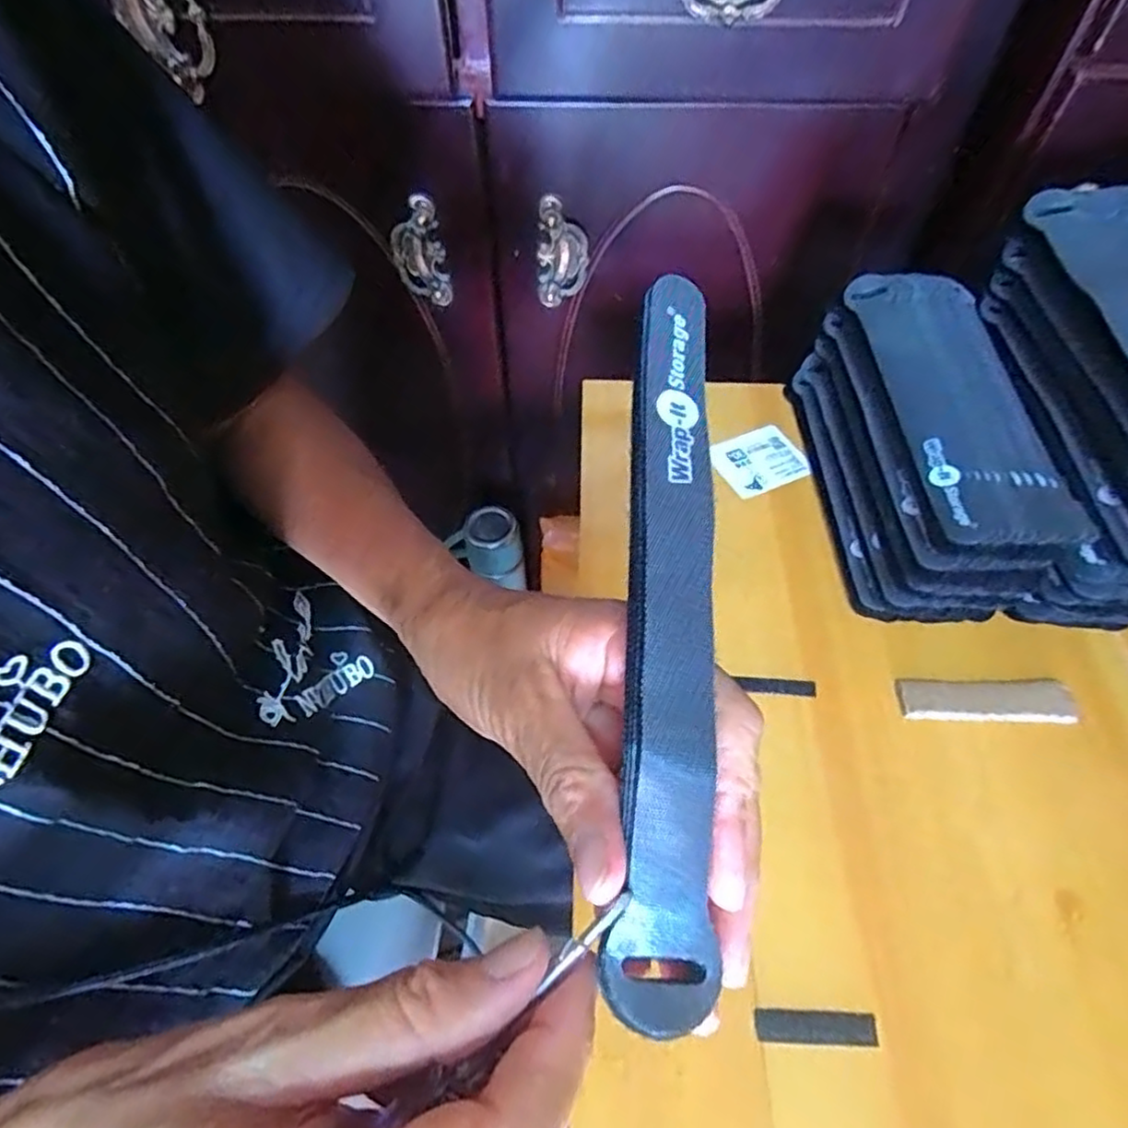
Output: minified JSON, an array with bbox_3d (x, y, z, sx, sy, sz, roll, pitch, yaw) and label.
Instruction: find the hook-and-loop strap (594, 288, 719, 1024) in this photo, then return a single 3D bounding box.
[{"bbox_3d":[0.027,0.012,0.173,0.025,0.008,0.195,3,76,2],"label":"hook-and-loop strap"}]

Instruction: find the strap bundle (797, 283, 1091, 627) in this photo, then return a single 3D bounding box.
[{"bbox_3d":[0.209,-0.072,0.383,0.090,0.083,0.203,0,55,0],"label":"strap bundle"}]

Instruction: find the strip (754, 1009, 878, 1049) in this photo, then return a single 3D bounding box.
[{"bbox_3d":[0.100,0.183,0.257,0.047,0.004,0.011,2,55,2],"label":"strip"}]

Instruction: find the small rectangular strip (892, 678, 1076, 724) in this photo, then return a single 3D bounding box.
[{"bbox_3d":[0.221,0.071,0.338,0.091,0.008,0.021,0,55,0],"label":"small rectangular strip"}]

